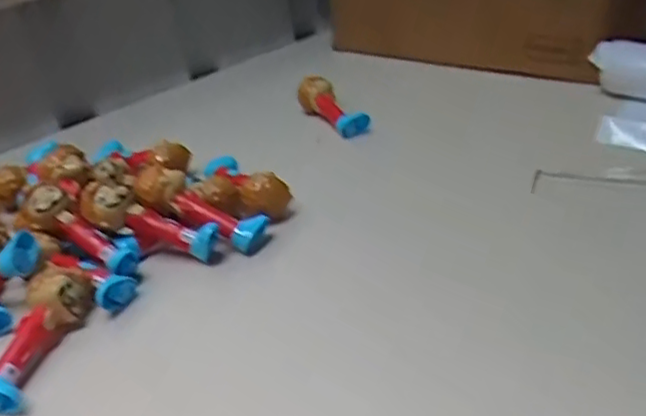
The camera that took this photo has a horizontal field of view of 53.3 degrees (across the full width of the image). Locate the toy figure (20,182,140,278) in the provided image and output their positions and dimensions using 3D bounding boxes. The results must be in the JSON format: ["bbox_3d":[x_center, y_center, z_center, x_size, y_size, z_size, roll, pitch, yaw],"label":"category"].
[{"bbox_3d":[-0.211,0.020,0.561,0.122,0.033,0.031,32,42,10],"label":"toy figure"}]

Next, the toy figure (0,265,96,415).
[{"bbox_3d":[-0.212,0.091,0.474,0.035,0.043,0.117,1,32,15],"label":"toy figure"}]

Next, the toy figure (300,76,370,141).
[{"bbox_3d":[0.010,-0.125,0.777,0.034,0.043,0.115,-21,33,-20],"label":"toy figure"}]

